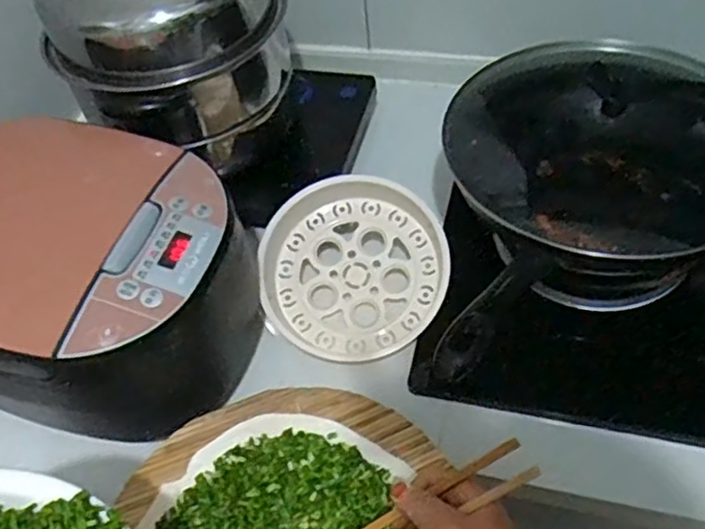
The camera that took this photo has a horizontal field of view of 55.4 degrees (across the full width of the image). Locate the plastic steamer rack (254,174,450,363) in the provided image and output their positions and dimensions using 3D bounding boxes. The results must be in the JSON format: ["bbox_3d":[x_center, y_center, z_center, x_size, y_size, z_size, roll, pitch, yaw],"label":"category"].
[{"bbox_3d":[-0.002,-0.002,0.763,0.203,0.044,0.212,-2,72,6],"label":"plastic steamer rack"}]

